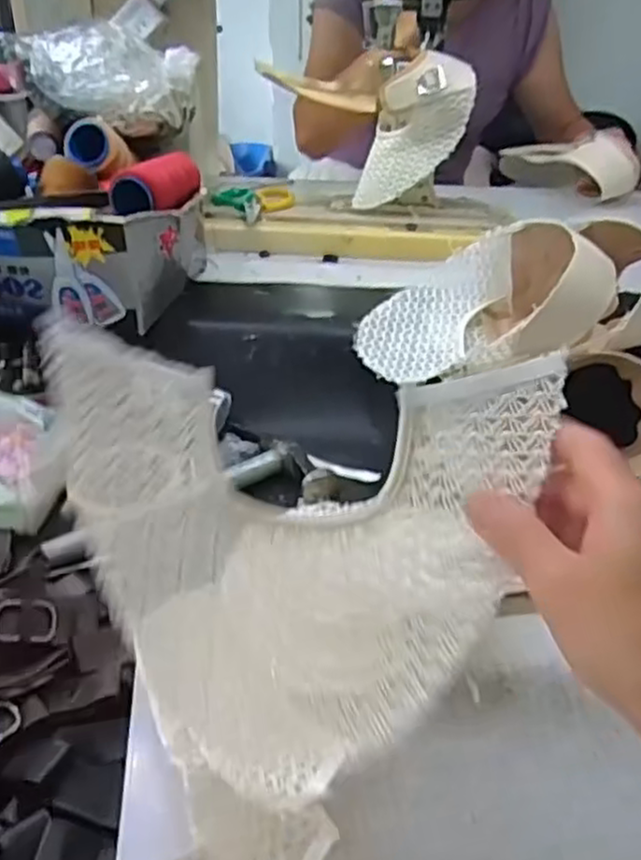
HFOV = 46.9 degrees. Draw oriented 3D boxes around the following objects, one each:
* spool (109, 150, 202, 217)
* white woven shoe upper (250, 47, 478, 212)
[{"bbox_3d":[-0.154,-0.233,0.693,0.051,0.041,0.102,11,36,14],"label":"spool"},{"bbox_3d":[0.061,-0.371,0.913,0.257,0.172,0.075,18,38,22],"label":"white woven shoe upper"}]

